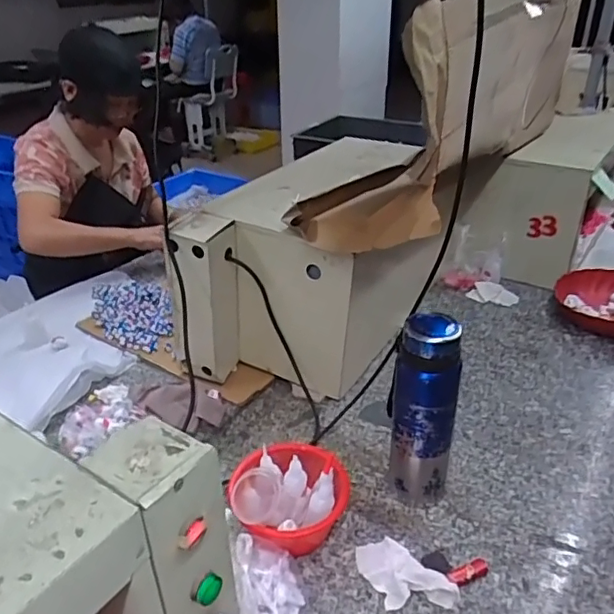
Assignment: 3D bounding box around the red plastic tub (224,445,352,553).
[{"bbox_3d":[-0.023,0.242,0.744,0.147,0.104,0.142,0,31,0],"label":"red plastic tub"}]

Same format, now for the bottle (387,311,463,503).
[{"bbox_3d":[0.150,0.140,0.757,0.079,0.277,0.072,3,31,6],"label":"bottle"}]

